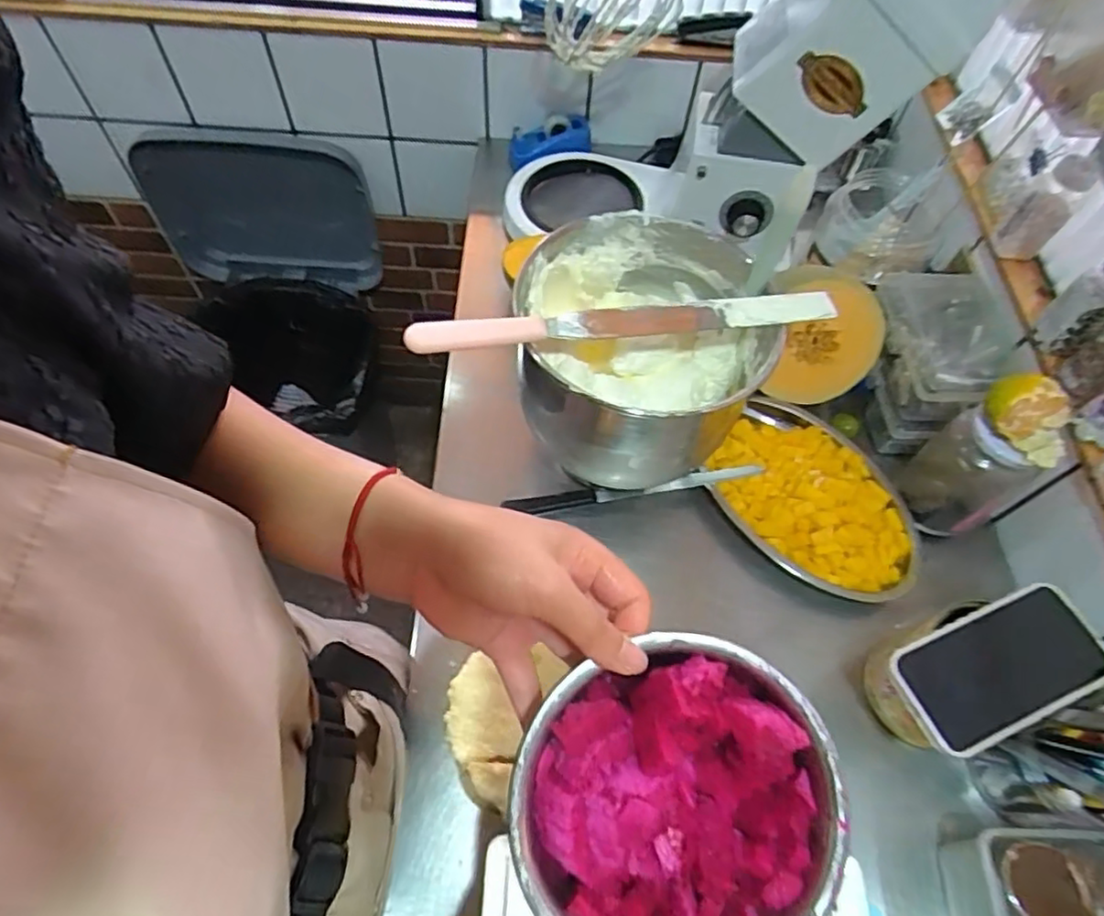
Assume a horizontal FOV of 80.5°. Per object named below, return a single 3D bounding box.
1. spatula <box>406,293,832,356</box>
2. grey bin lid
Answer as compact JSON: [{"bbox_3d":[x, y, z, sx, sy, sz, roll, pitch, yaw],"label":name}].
[{"bbox_3d":[0.063,-0.111,0.531,0.351,0.027,0.028,-8,61,-7],"label":"spatula"},{"bbox_3d":[-0.488,-0.405,1.113,0.354,0.273,0.032,3,60,-1],"label":"grey bin lid"}]

